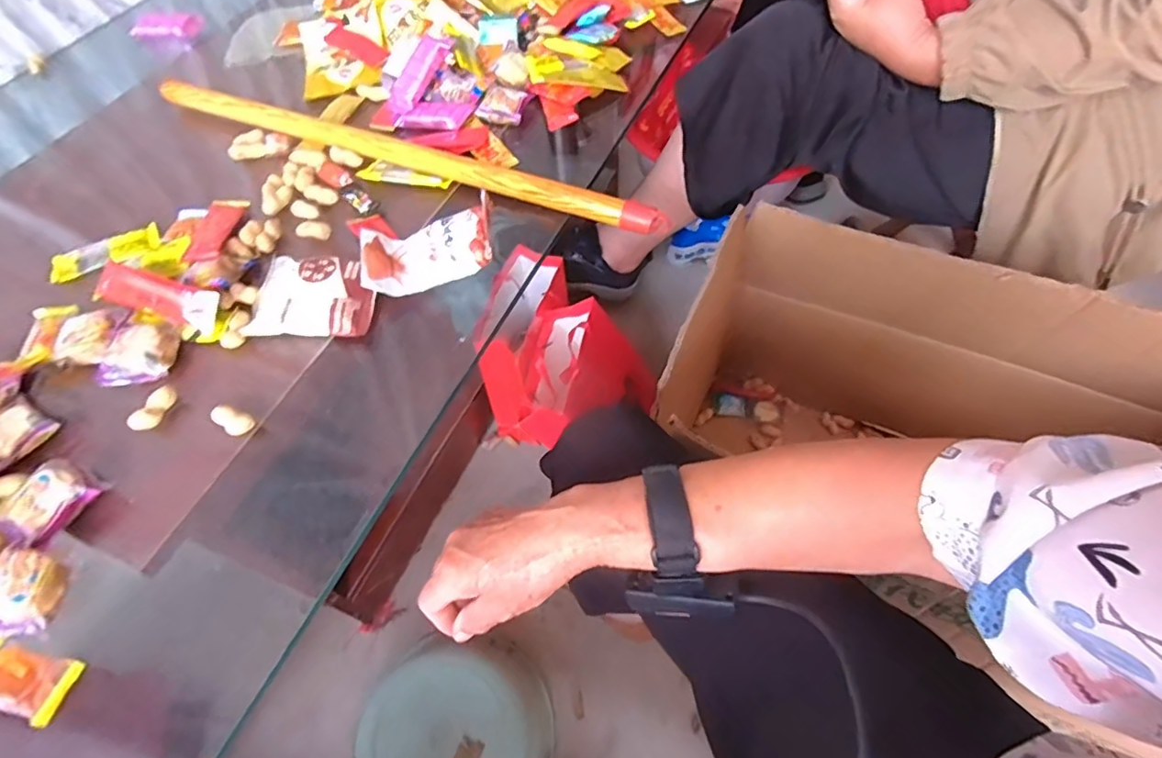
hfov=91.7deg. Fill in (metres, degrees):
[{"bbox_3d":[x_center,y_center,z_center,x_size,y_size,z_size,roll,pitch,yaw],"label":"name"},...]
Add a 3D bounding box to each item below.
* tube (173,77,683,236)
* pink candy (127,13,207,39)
[{"bbox_3d":[-0.189,-0.236,0.579,0.574,0.026,0.025,18,61,15],"label":"tube"},{"bbox_3d":[-0.547,-0.465,0.746,0.084,0.024,0.029,-11,58,-3],"label":"pink candy"}]

